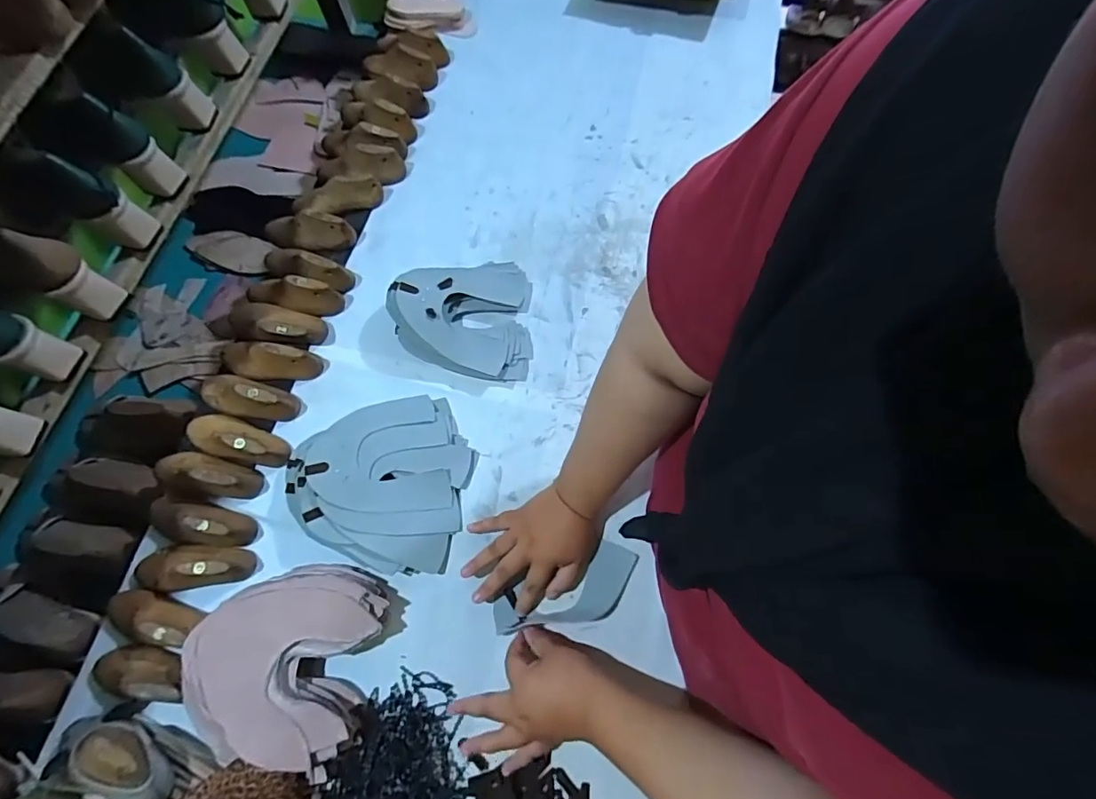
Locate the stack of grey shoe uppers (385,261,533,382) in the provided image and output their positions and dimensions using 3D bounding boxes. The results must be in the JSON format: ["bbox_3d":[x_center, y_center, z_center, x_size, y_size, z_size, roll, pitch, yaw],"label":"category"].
[{"bbox_3d":[-0.118,-0.117,0.680,0.182,0.057,0.175,-3,70,1],"label":"stack of grey shoe uppers"}]

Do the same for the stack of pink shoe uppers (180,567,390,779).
[{"bbox_3d":[-0.288,0.279,0.546,0.184,0.061,0.189,11,71,6],"label":"stack of pink shoe uppers"}]

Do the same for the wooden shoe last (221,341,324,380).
[{"bbox_3d":[-0.381,-0.054,0.677,0.135,0.057,0.051,6,71,4],"label":"wooden shoe last"}]

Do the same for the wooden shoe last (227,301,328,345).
[{"bbox_3d":[-0.385,-0.103,0.696,0.139,0.058,0.059,12,71,6],"label":"wooden shoe last"}]

